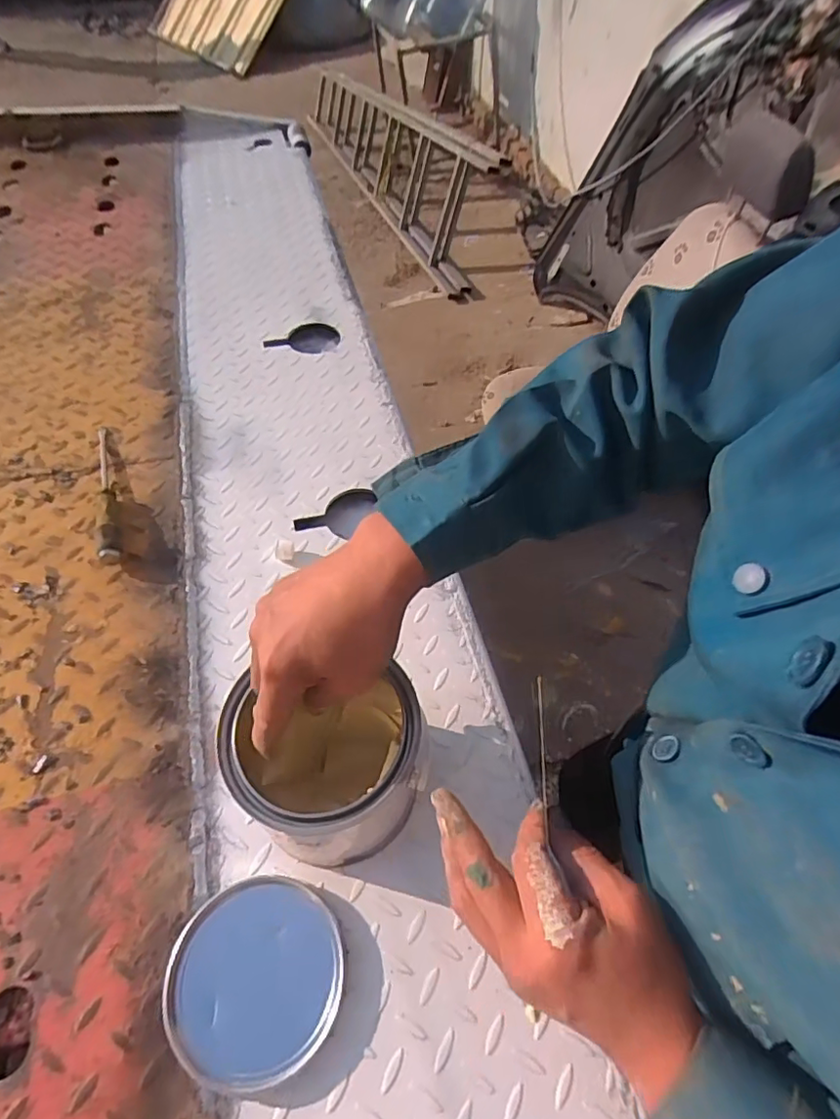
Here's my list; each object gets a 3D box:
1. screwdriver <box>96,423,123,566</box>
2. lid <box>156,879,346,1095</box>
[{"bbox_3d":[-0.405,-0.096,0.736,0.028,0.035,0.248,-17,56,-14],"label":"screwdriver"},{"bbox_3d":[-0.131,0.330,0.457,0.131,0.011,0.132,1,54,-2],"label":"lid"}]

